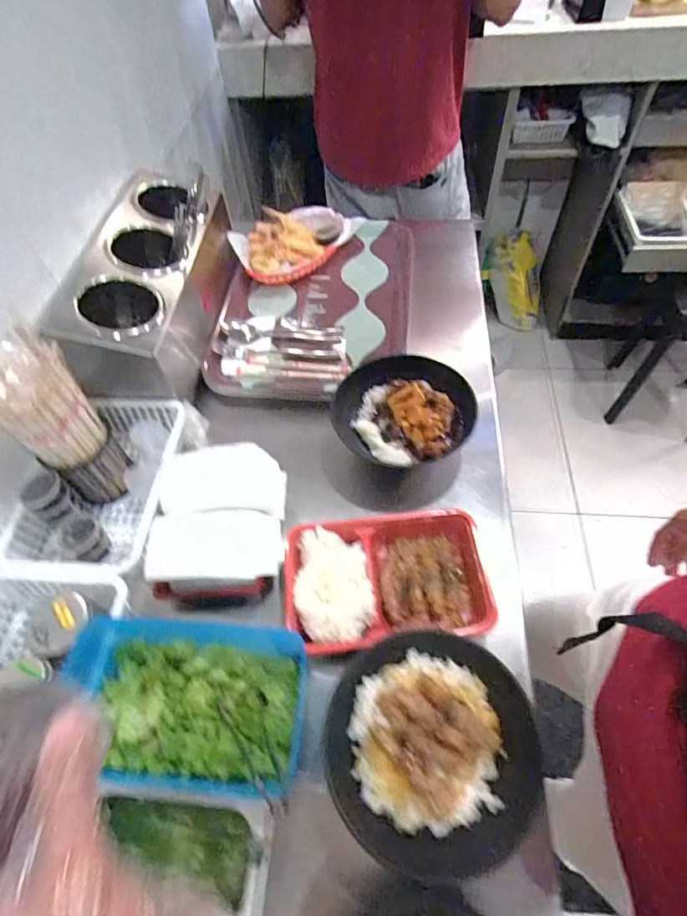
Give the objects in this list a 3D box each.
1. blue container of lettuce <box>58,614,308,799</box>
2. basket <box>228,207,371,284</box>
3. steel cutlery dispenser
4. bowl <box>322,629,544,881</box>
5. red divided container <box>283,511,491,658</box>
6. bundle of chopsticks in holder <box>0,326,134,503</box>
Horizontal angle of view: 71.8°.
[{"bbox_3d":[-0.149,0.229,0.444,0.219,0.073,0.125,2,57,6],"label":"blue container of lettuce"},{"bbox_3d":[-0.086,-0.392,0.865,0.139,0.064,0.218,36,66,25],"label":"basket"},{"bbox_3d":[-0.290,-0.257,0.716,0.154,0.155,0.354,1,57,5],"label":"steel cutlery dispenser"},{"bbox_3d":[0.080,0.256,0.427,0.186,0.057,0.179,-2,56,3],"label":"bowl"},{"bbox_3d":[0.051,0.136,0.531,0.222,0.050,0.140,-6,56,1],"label":"red divided container"},{"bbox_3d":[-0.321,-0.035,0.549,0.076,0.221,0.091,37,66,25],"label":"bundle of chopsticks in holder"}]

